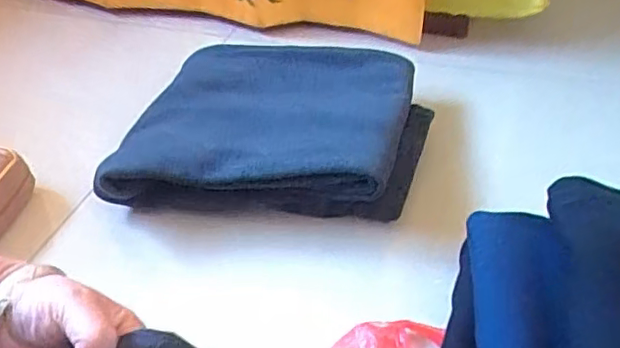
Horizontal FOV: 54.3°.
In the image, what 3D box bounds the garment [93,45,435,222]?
[{"bbox_3d":[-0.040,-0.081,0.765,0.343,0.086,0.305,2,41,5],"label":"garment"}]

